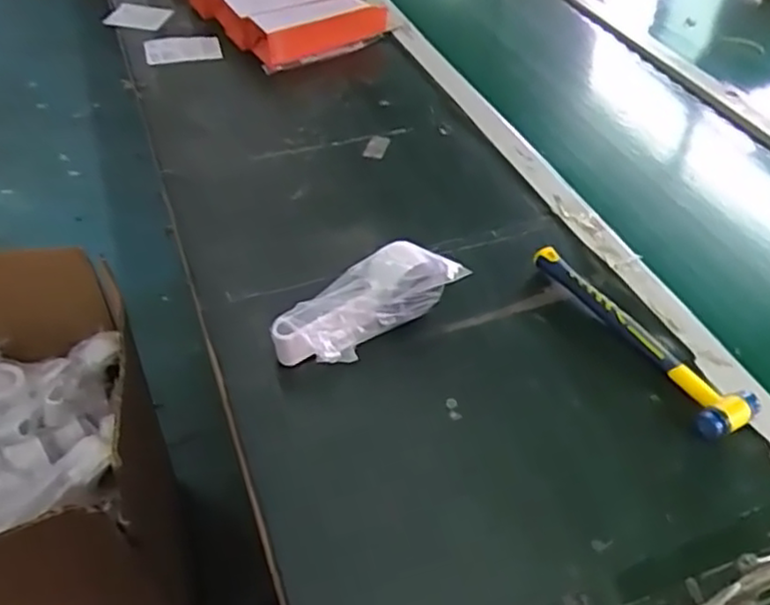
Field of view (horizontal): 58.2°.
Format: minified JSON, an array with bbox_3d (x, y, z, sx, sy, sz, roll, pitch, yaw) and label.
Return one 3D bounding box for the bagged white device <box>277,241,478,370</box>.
[{"bbox_3d":[-0.020,0.005,0.641,0.177,0.067,0.067,-21,49,-20],"label":"bagged white device"}]

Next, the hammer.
[{"bbox_3d":[0.235,0.023,0.642,0.057,0.022,0.243,-20,49,-19],"label":"hammer"}]

